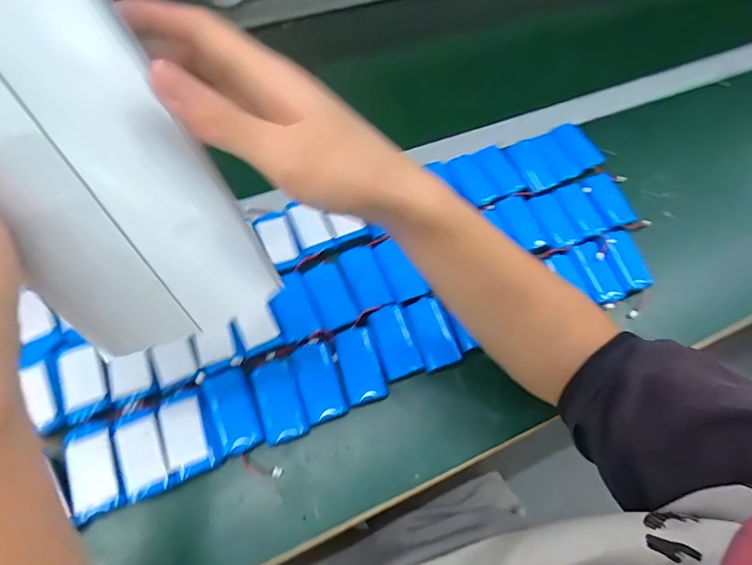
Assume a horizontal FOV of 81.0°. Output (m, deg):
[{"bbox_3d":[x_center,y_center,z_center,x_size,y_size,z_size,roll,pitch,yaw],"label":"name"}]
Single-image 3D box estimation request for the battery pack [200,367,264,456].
[{"bbox_3d":[-0.122,0.109,0.377,0.037,0.009,0.067,-22,66,-15],"label":"battery pack"}]

